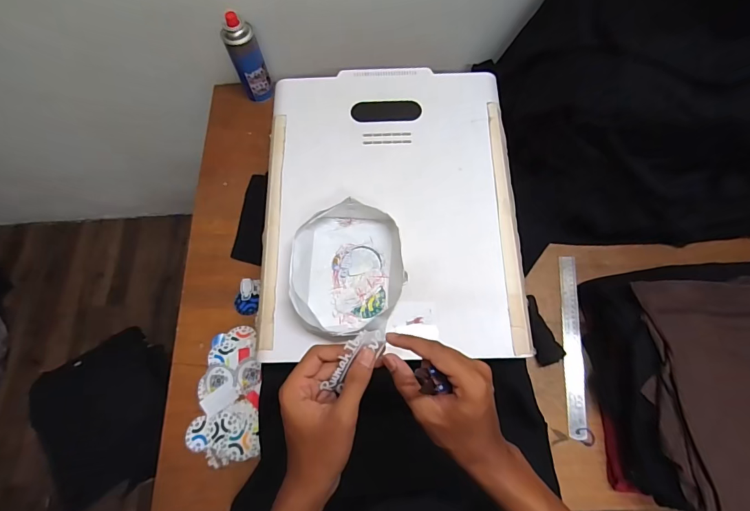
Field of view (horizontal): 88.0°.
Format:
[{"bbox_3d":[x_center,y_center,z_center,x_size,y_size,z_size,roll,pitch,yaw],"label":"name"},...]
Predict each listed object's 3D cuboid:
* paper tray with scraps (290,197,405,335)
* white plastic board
[{"bbox_3d":[-0.040,0.019,0.571,0.157,0.046,0.185,-4,71,-1],"label":"paper tray with scraps"},{"bbox_3d":[0.023,-0.095,0.632,0.398,0.025,0.495,0,71,0],"label":"white plastic board"}]

